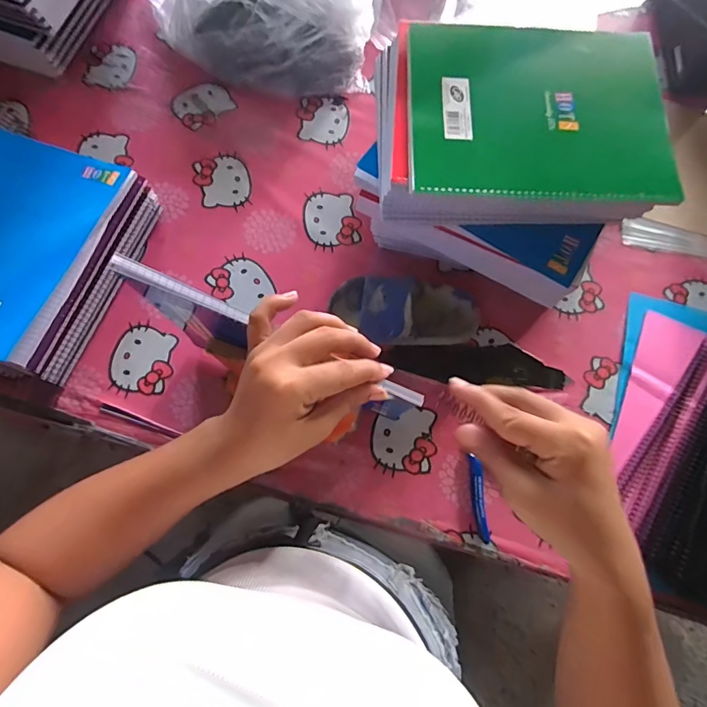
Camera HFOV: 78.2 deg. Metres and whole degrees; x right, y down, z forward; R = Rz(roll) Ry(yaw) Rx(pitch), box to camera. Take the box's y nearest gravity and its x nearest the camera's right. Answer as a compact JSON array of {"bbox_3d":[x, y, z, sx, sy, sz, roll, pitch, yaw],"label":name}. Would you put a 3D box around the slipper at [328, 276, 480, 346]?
[{"bbox_3d":[0.062,-0.052,0.509,0.174,0.057,0.085,-5,74,-3],"label":"slipper"}]

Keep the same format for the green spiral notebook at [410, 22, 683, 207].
[{"bbox_3d":[0.181,-0.238,0.423,0.247,0.015,0.197,2,75,-1],"label":"green spiral notebook"}]

